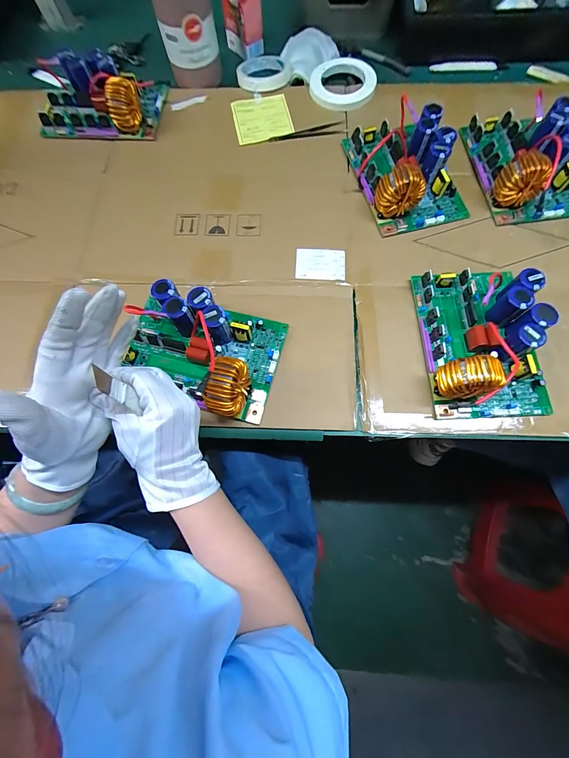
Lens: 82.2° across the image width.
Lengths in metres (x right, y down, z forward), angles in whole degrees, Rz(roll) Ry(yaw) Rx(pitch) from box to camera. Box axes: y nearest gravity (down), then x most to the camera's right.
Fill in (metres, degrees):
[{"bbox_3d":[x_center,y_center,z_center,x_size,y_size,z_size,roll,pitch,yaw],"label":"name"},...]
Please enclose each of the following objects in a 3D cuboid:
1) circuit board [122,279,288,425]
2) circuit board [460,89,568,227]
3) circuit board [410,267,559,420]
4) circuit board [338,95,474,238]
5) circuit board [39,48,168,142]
[{"bbox_3d":[-0.102,-0.036,0.388,0.179,0.067,0.133,13,73,6],"label":"circuit board"},{"bbox_3d":[0.363,-0.334,0.481,0.134,0.066,0.191,-10,72,-1],"label":"circuit board"},{"bbox_3d":[0.245,-0.056,0.395,0.135,0.060,0.197,-3,72,1],"label":"circuit board"},{"bbox_3d":[0.181,-0.323,0.485,0.140,0.065,0.195,-15,72,-3],"label":"circuit board"},{"bbox_3d":[-0.304,-0.451,0.520,0.192,0.060,0.111,7,72,4],"label":"circuit board"}]

